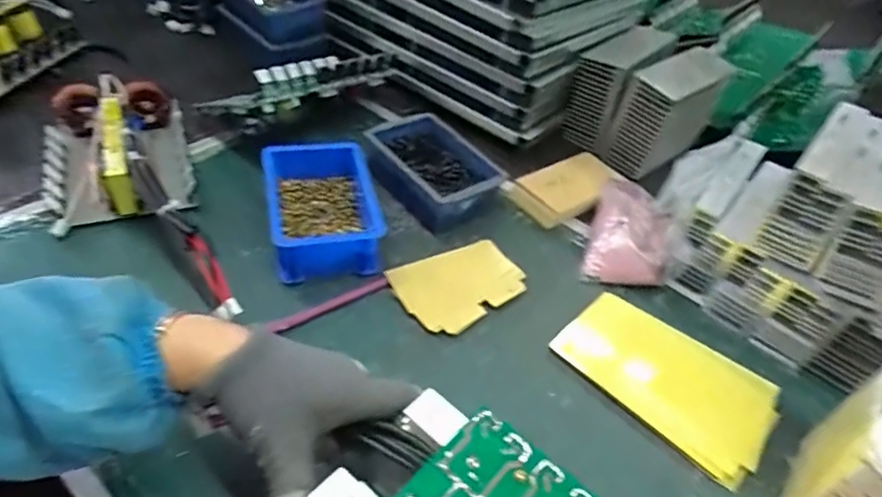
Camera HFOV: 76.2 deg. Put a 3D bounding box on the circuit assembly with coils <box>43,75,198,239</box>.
[{"bbox_3d":[-0.331,-0.103,0.577,0.128,0.068,0.185,-13,49,-22],"label":"circuit assembly with coils"}]

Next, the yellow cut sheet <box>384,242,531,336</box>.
[{"bbox_3d":[0.017,0.033,0.529,0.114,0.009,0.081,-23,57,-26],"label":"yellow cut sheet"}]

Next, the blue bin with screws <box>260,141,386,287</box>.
[{"bbox_3d":[-0.116,-0.039,0.550,0.104,0.055,0.146,-7,47,-16],"label":"blue bin with screws"}]

